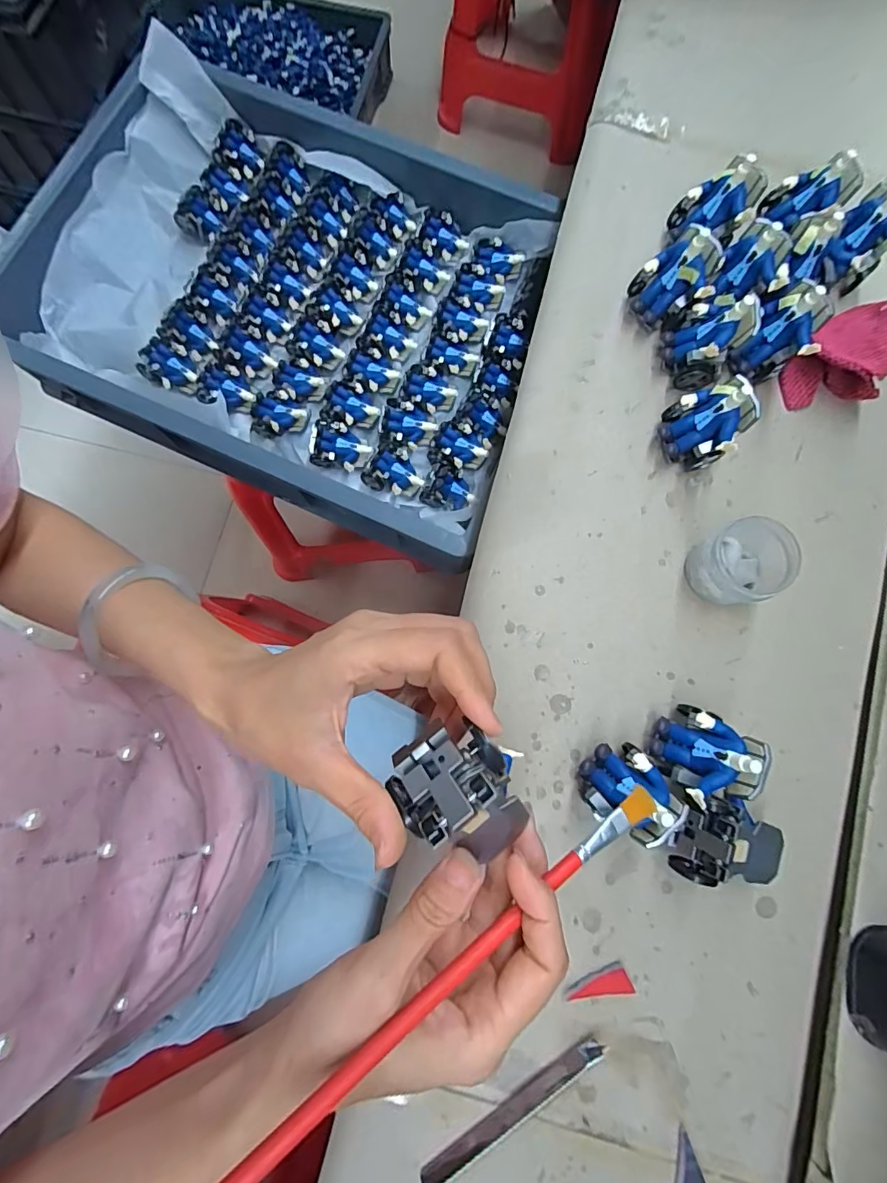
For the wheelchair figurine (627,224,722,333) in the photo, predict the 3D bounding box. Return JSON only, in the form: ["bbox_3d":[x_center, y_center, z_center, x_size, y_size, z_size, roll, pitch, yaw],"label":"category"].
[{"bbox_3d":[0.167,-0.226,0.360,0.049,0.061,0.034,23,80,4],"label":"wheelchair figurine"}]

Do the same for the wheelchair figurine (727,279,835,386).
[{"bbox_3d":[0.240,-0.183,0.352,0.042,0.058,0.043,33,80,6],"label":"wheelchair figurine"}]

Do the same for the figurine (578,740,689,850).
[{"bbox_3d":[0.107,0.120,0.295,0.046,0.063,0.049,-26,80,-5],"label":"figurine"}]

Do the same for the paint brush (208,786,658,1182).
[{"bbox_3d":[-0.004,0.156,0.186,0.261,0.005,0.011,-28,80,-26],"label":"paint brush"}]

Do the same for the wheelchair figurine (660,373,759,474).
[{"bbox_3d":[0.180,-0.114,0.340,0.042,0.061,0.051,-28,80,-6],"label":"wheelchair figurine"}]

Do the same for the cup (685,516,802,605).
[{"bbox_3d":[0.200,-0.019,0.331,0.057,0.048,0.049,-40,82,-7],"label":"cup"}]

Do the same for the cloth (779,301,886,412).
[{"bbox_3d":[0.298,-0.171,0.361,0.060,0.041,0.086,44,82,7],"label":"cloth"}]

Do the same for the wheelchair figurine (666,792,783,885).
[{"bbox_3d":[0.173,0.151,0.296,0.062,0.050,0.051,14,79,2],"label":"wheelchair figurine"}]

